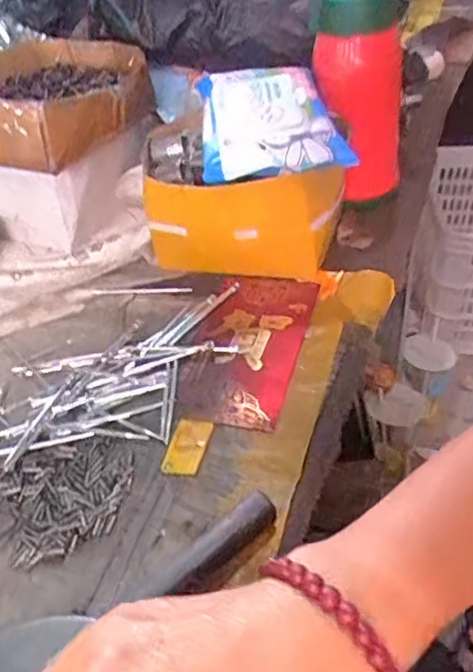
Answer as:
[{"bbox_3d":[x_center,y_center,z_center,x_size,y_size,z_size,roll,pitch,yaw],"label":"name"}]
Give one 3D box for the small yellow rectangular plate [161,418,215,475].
[{"bbox_3d":[-0.032,0.071,0.405,0.025,0.004,0.045,6,43,15],"label":"small yellow rectangular plate"}]

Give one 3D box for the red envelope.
[{"bbox_3d":[0.008,0.001,0.477,0.084,0.004,0.164,7,43,16],"label":"red envelope"}]

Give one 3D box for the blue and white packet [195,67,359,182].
[{"bbox_3d":[0.023,-0.177,0.502,0.104,0.033,0.155,-7,41,-2],"label":"blue and white packet"}]

